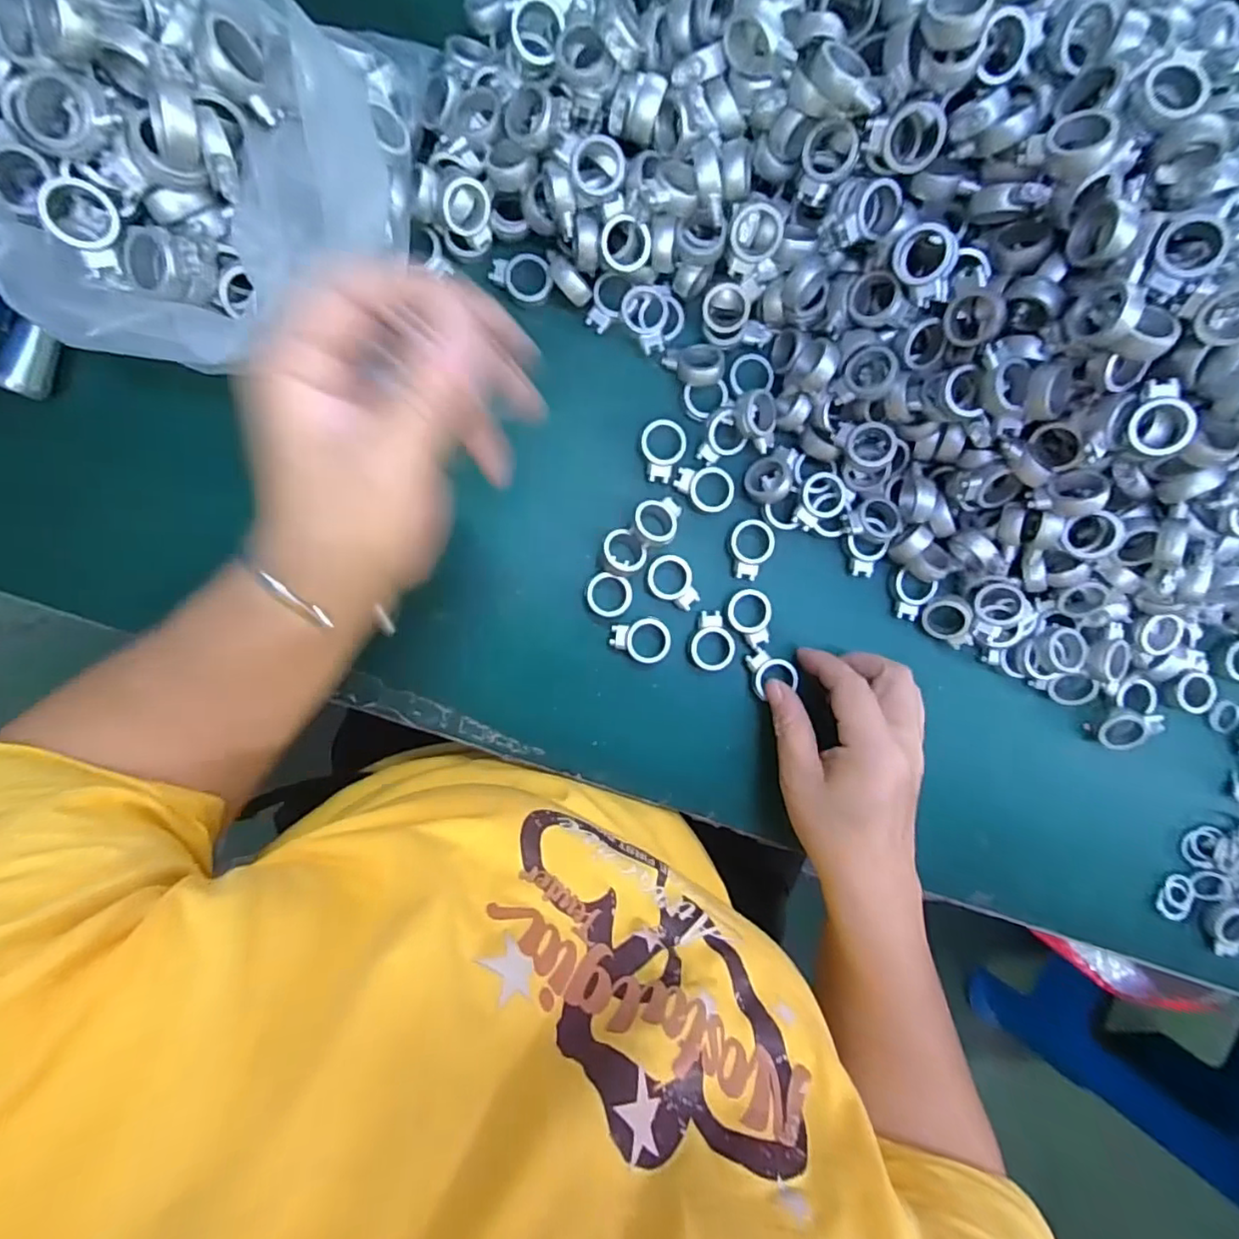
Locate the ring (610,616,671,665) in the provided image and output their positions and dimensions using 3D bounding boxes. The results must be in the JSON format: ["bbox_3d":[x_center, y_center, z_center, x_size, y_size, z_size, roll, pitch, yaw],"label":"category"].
[{"bbox_3d":[0.012,0.012,0.350,0.034,0.008,0.027,3,93,-4],"label":"ring"}]

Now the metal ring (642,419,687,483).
[{"bbox_3d":[0.025,-0.096,0.346,0.025,0.004,0.034,4,100,-6],"label":"metal ring"}]

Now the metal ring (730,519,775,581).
[{"bbox_3d":[0.077,-0.040,0.352,0.025,0.005,0.034,5,93,-4],"label":"metal ring"}]

